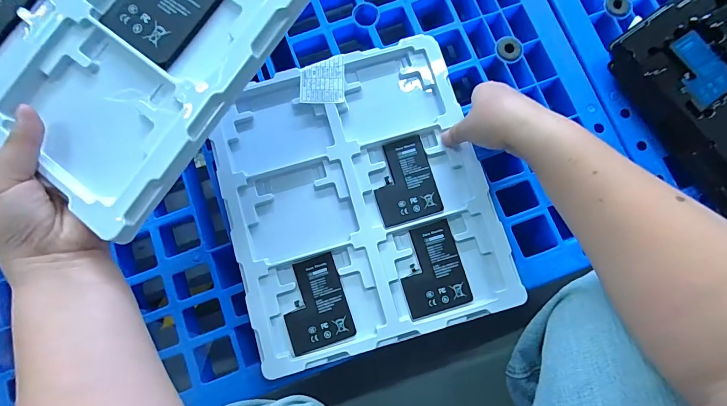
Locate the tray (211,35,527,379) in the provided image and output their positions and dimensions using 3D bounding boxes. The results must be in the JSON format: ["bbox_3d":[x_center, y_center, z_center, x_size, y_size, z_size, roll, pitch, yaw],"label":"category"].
[{"bbox_3d":[-0.007,-0.008,0.399,0.274,0.018,0.311,-16,80,-2],"label":"tray"}]

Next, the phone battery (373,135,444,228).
[{"bbox_3d":[0.044,-0.025,0.401,0.067,0.004,0.089,-17,80,-2],"label":"phone battery"}]

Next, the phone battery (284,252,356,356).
[{"bbox_3d":[-0.052,0.106,0.384,0.067,0.005,0.089,-18,80,-3],"label":"phone battery"}]

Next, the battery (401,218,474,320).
[{"bbox_3d":[0.072,0.070,0.387,0.067,0.004,0.089,-16,80,-2],"label":"battery"}]

